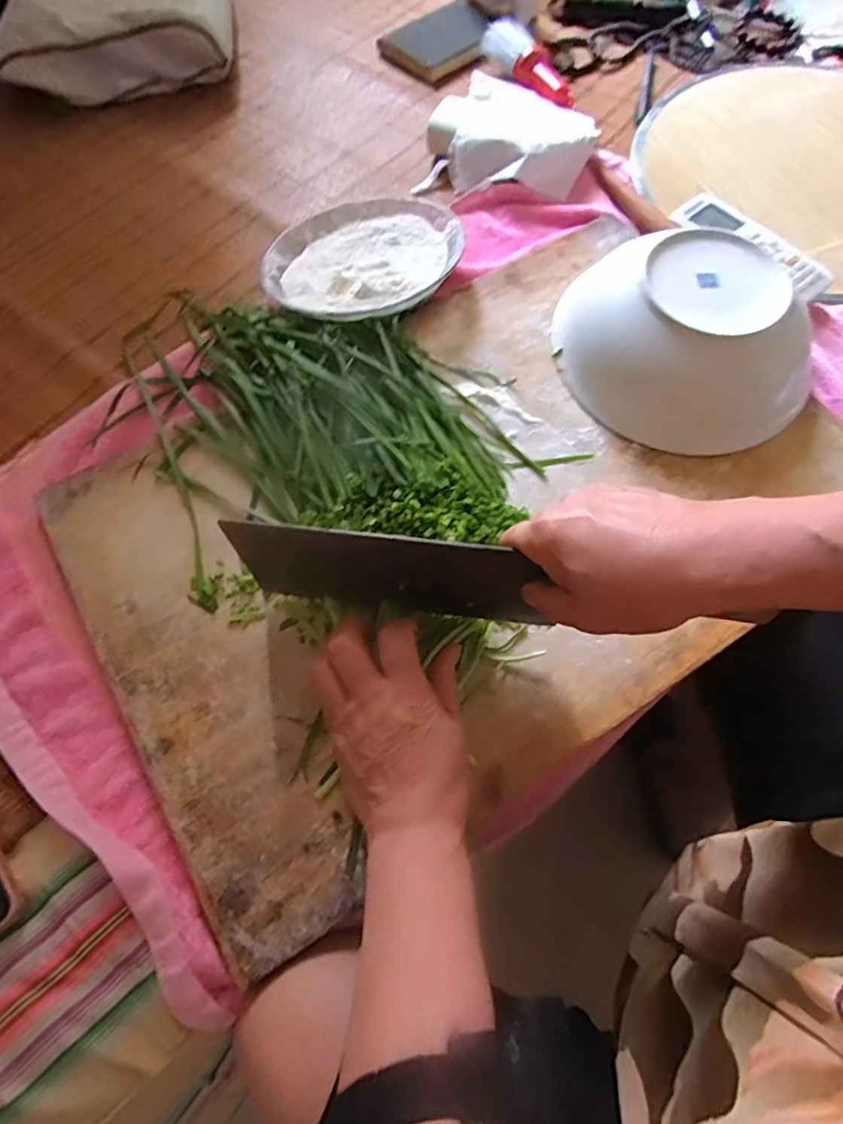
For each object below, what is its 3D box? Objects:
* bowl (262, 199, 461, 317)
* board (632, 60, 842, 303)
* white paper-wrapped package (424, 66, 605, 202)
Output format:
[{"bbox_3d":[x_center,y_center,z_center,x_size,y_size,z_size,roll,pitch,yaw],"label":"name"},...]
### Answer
[{"bbox_3d":[-0.052,-0.274,0.528,0.169,0.050,0.167,-1,66,2],"label":"bowl"},{"bbox_3d":[0.412,-0.417,0.586,0.331,0.026,0.307,0,69,1],"label":"board"},{"bbox_3d":[0.093,-0.443,0.599,0.168,0.040,0.126,18,68,10],"label":"white paper-wrapped package"}]

